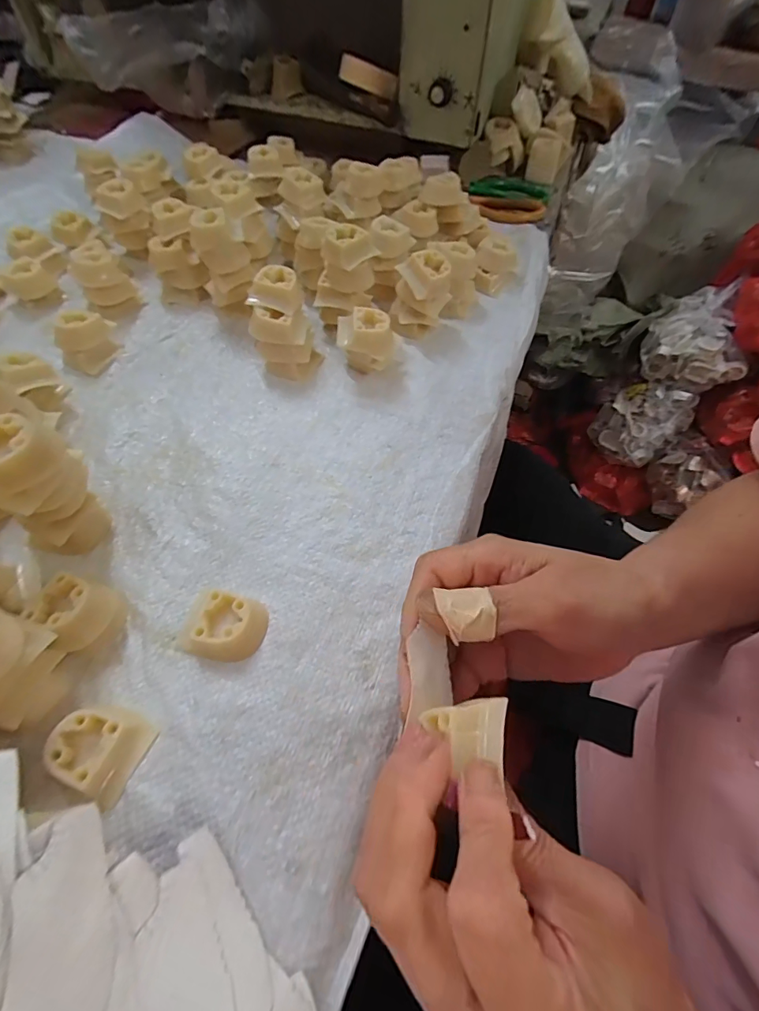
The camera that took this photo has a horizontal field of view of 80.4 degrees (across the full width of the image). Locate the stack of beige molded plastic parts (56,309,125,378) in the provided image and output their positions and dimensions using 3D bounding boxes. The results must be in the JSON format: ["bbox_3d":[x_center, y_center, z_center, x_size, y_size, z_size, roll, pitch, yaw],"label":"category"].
[{"bbox_3d":[-0.245,-0.138,0.378,0.046,0.033,0.038,-31,63,-21],"label":"stack of beige molded plastic parts"}]

